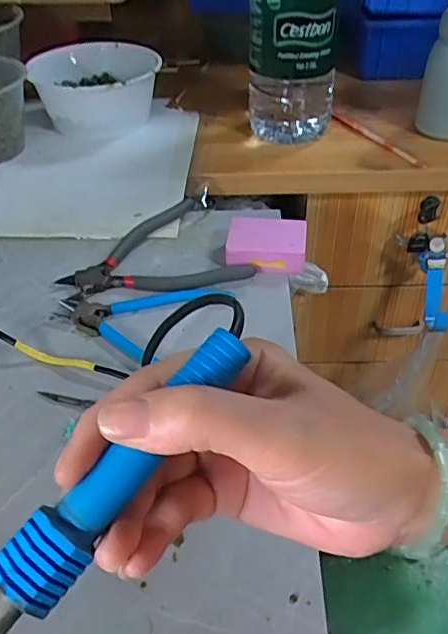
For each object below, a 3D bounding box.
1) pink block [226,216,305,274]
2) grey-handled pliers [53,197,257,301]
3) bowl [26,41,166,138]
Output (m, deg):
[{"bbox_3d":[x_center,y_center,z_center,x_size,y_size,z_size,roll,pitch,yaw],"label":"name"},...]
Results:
[{"bbox_3d":[0.041,-0.070,0.558,0.073,0.028,0.059,5,42,8],"label":"pink block"},{"bbox_3d":[-0.075,-0.058,0.560,0.163,0.011,0.143,-21,45,-20],"label":"grey-handled pliers"},{"bbox_3d":[-0.167,-0.308,0.788,0.161,0.076,0.175,-7,42,-5],"label":"bowl"}]

